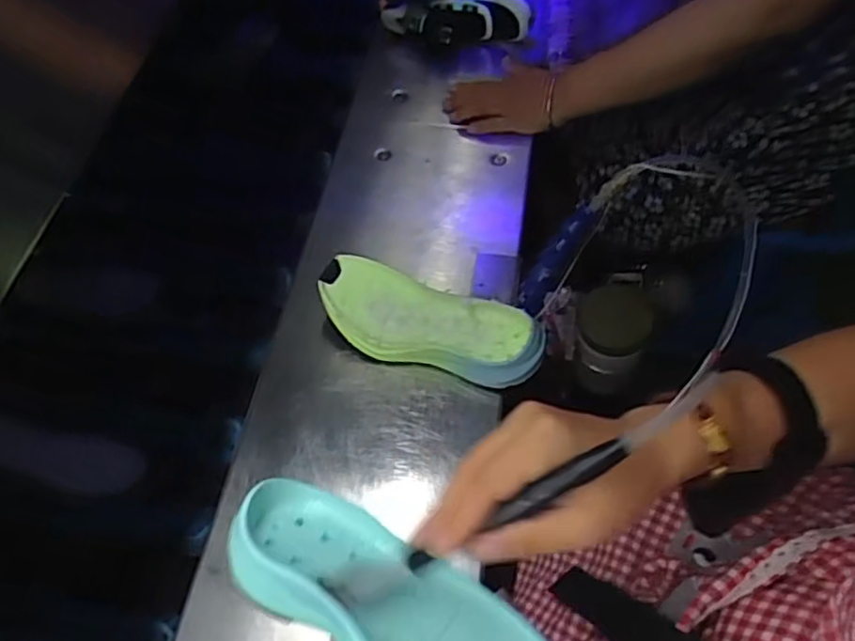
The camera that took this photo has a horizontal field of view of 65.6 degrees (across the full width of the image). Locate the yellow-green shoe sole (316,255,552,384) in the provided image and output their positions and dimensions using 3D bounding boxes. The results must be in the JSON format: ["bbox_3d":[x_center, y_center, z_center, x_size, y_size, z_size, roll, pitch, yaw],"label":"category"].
[{"bbox_3d":[-0.003,-0.001,0.641,0.227,0.038,0.094,23,63,13],"label":"yellow-green shoe sole"}]

